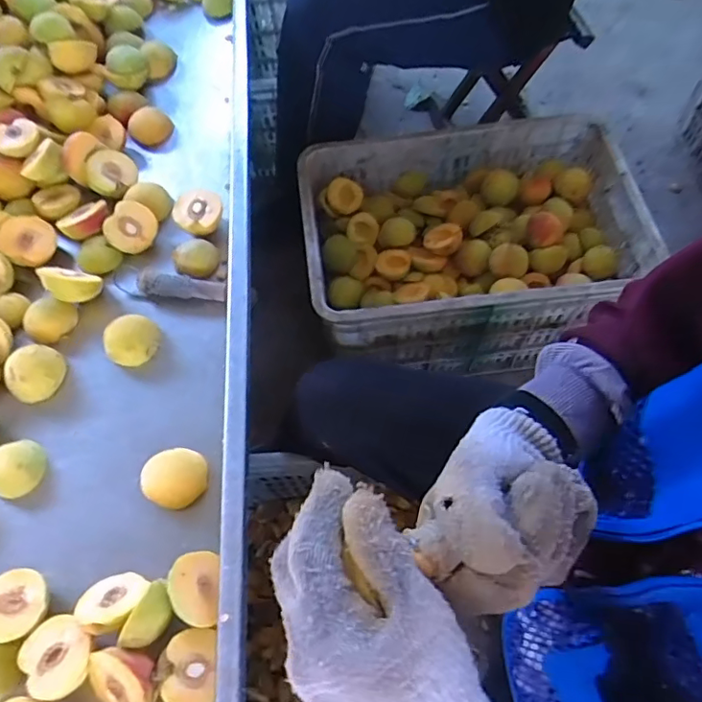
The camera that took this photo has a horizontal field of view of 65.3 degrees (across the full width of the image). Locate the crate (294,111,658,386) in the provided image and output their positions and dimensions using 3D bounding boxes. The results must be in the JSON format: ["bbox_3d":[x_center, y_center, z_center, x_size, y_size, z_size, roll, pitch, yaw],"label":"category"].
[{"bbox_3d":[0.195,-0.168,0.961,0.513,0.250,0.353,-4,63,1],"label":"crate"}]

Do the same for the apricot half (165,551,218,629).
[{"bbox_3d":[-0.151,0.222,0.508,0.031,0.049,0.064,-36,52,35],"label":"apricot half"}]

